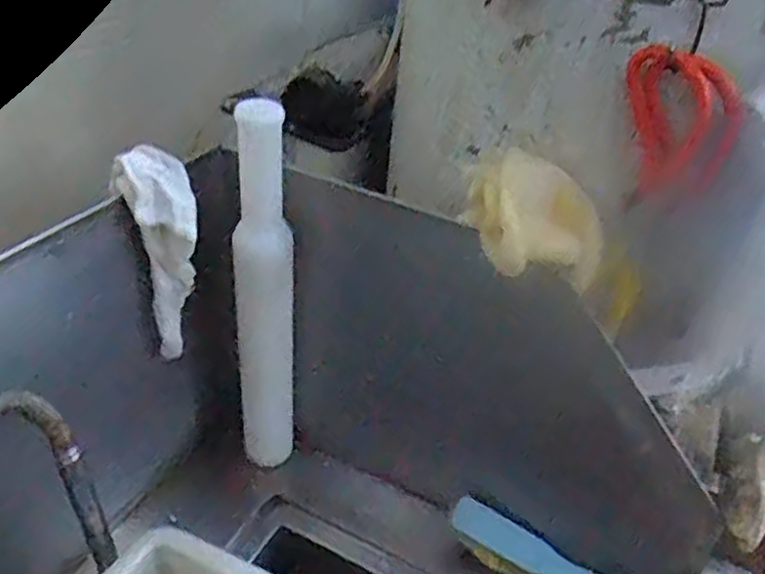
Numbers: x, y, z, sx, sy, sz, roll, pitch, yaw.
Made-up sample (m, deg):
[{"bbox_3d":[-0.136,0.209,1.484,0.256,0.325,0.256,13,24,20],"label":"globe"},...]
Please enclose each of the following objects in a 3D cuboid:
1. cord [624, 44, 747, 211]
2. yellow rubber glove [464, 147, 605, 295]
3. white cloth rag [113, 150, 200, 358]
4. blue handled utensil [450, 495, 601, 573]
[{"bbox_3d":[0.221,-0.114,0.516,0.077,0.167,0.010,6,62,22],"label":"cord"},{"bbox_3d":[0.115,-0.052,0.522,0.107,0.075,0.078,13,36,11],"label":"yellow rubber glove"},{"bbox_3d":[-0.180,-0.022,0.579,0.056,0.175,0.046,-6,37,-16],"label":"white cloth rag"},{"bbox_3d":[0.168,0.266,0.649,0.221,0.040,0.045,20,39,22],"label":"blue handled utensil"}]

